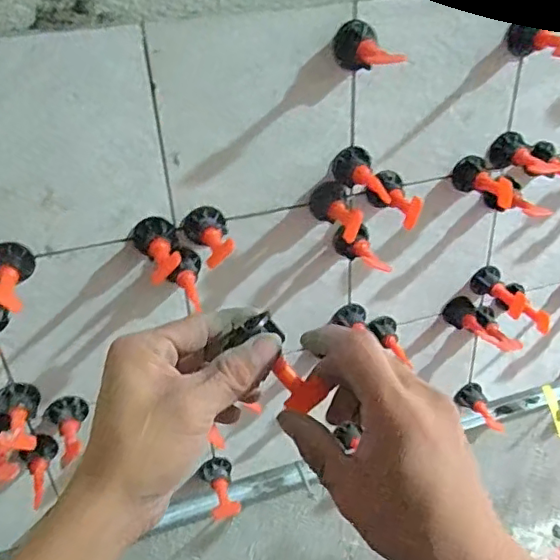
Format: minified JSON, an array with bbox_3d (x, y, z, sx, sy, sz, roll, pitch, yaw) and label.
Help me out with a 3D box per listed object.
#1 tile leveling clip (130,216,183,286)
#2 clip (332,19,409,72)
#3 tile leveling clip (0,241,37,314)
[{"bbox_3d":[-0.088,-0.021,0.412,0.033,0.027,0.058,-12,33,-13],"label":"tile leveling clip"},{"bbox_3d":[0.060,-0.158,0.392,0.035,0.033,0.053,-8,32,-7],"label":"clip"},{"bbox_3d":[-0.194,-0.003,0.395,0.031,0.032,0.044,-4,32,0],"label":"tile leveling clip"}]

